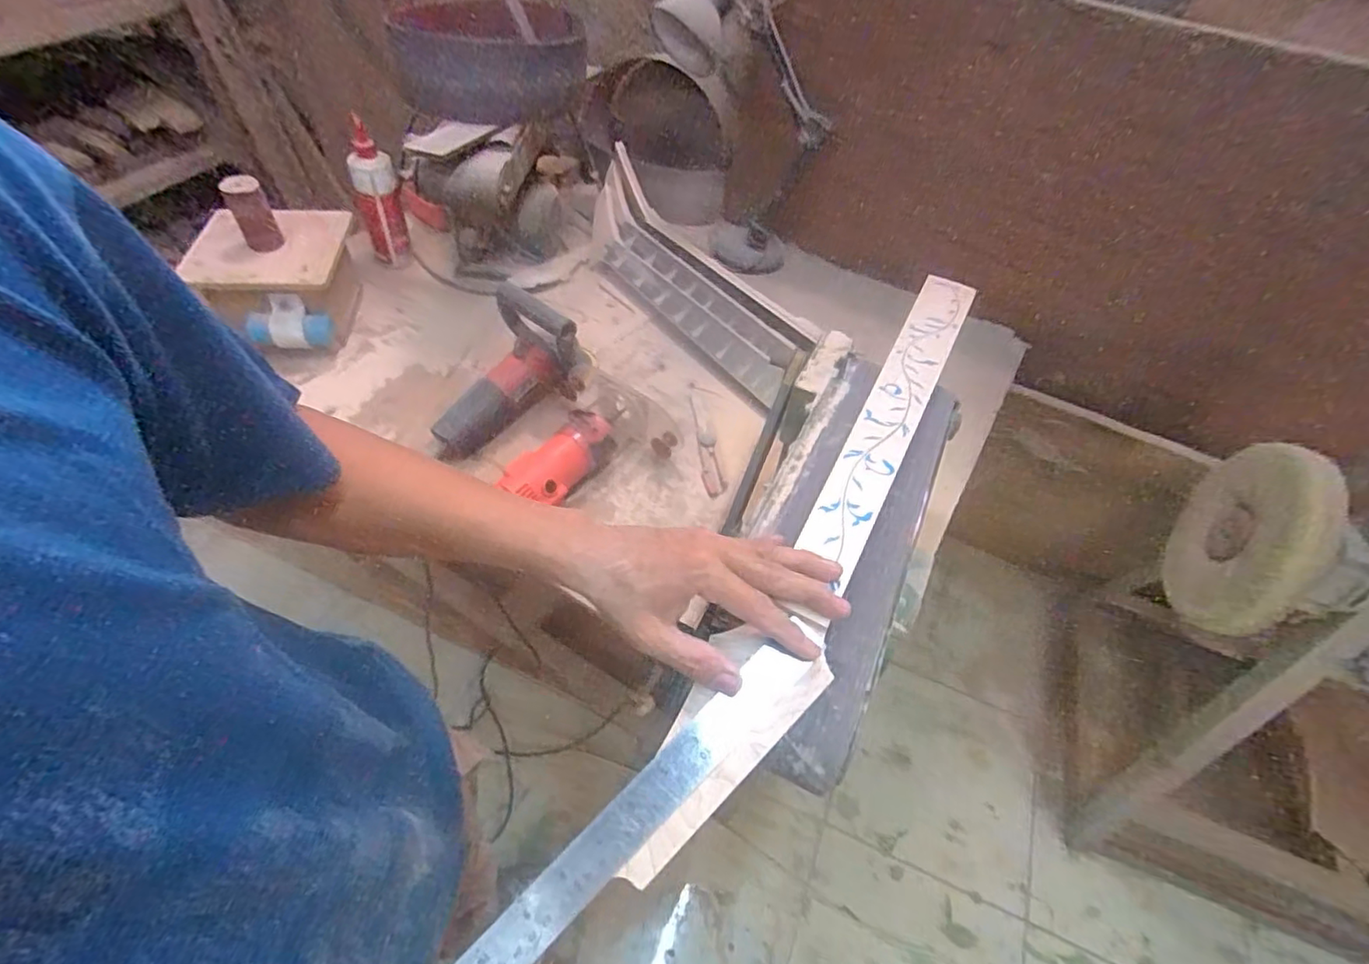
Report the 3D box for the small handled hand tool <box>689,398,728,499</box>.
[{"bbox_3d":[0.032,-0.056,0.885,0.030,0.014,0.189,-4,52,-9],"label":"small handled hand tool"}]

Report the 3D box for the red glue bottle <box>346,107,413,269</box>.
[{"bbox_3d":[-0.527,-0.480,1.042,0.070,0.223,0.059,-22,57,-21],"label":"red glue bottle"}]

